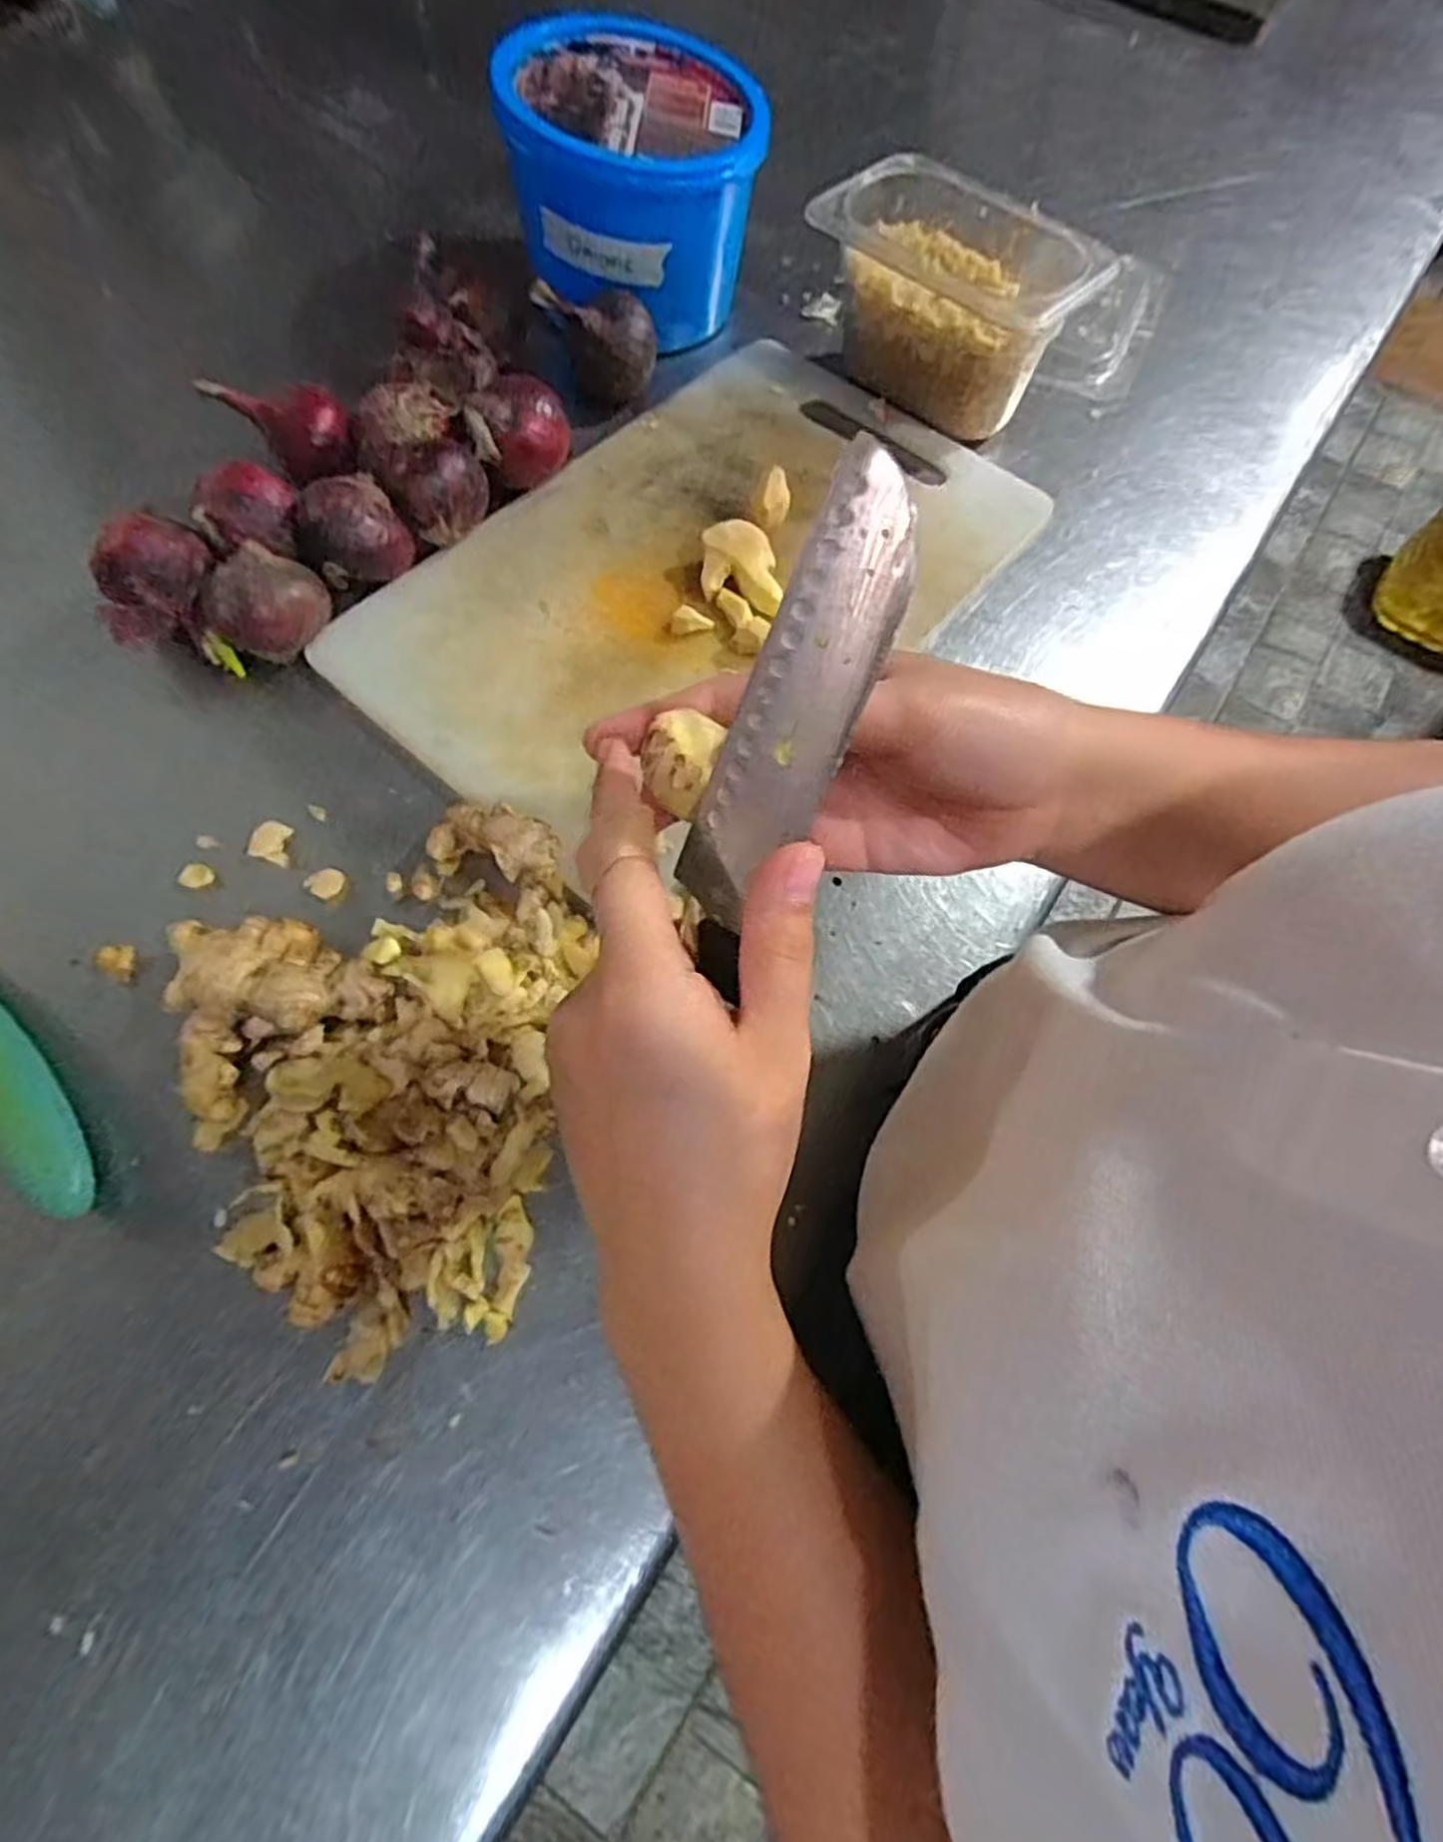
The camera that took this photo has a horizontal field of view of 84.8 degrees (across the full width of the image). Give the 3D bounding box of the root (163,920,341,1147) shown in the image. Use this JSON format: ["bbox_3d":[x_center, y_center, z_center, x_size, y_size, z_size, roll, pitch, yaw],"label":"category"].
[{"bbox_3d":[-0.199,0.041,0.343,0.064,0.026,0.092,-13,69,-10],"label":"root"}]

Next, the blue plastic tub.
[{"bbox_3d":[-0.054,-0.477,0.523,0.152,0.124,0.142,2,67,-4],"label":"blue plastic tub"}]

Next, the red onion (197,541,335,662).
[{"bbox_3d":[-0.236,-0.165,0.412,0.058,0.046,0.051,-38,74,-18],"label":"red onion"}]

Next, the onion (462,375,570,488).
[{"bbox_3d":[-0.118,-0.288,0.469,0.057,0.053,0.045,-17,68,-11],"label":"onion"}]

